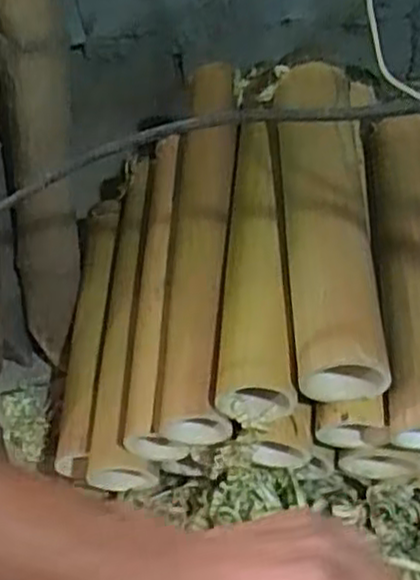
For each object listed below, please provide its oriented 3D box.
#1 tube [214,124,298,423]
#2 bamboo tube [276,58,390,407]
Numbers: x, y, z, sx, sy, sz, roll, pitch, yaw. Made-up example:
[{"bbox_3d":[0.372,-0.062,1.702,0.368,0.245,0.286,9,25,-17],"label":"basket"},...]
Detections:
[{"bbox_3d":[0.044,-0.038,0.714,0.066,0.069,0.313,3,55,-1],"label":"tube"},{"bbox_3d":[0.107,-0.081,0.691,0.078,0.067,0.344,1,55,-2],"label":"bamboo tube"}]

